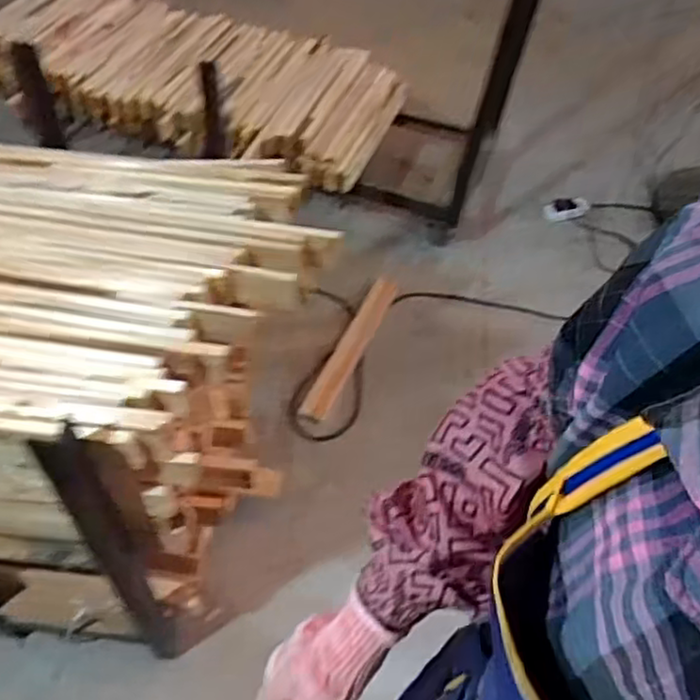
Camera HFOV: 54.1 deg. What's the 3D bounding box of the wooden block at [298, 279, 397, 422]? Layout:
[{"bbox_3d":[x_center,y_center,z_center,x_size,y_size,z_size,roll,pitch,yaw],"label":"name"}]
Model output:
[{"bbox_3d":[0.007,-0.020,1.753,0.066,0.030,0.488,21,54,12],"label":"wooden block"}]

